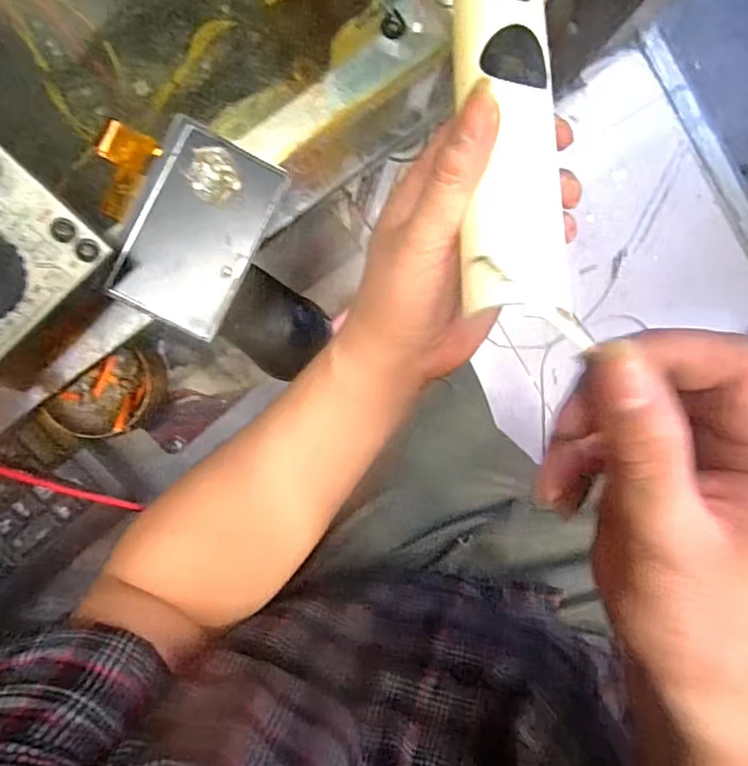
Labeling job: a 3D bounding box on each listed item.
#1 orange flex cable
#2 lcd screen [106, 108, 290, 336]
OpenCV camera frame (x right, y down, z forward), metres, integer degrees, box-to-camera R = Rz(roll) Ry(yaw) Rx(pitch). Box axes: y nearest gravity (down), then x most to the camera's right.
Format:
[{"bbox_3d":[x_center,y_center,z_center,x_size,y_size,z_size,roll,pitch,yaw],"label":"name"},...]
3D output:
[{"bbox_3d":[-0.136,-0.113,0.299,0.030,0.010,0.048,23,95,-3],"label":"orange flex cable"},{"bbox_3d":[-0.097,-0.084,0.303,0.066,0.004,0.104,23,88,-7],"label":"lcd screen"}]

